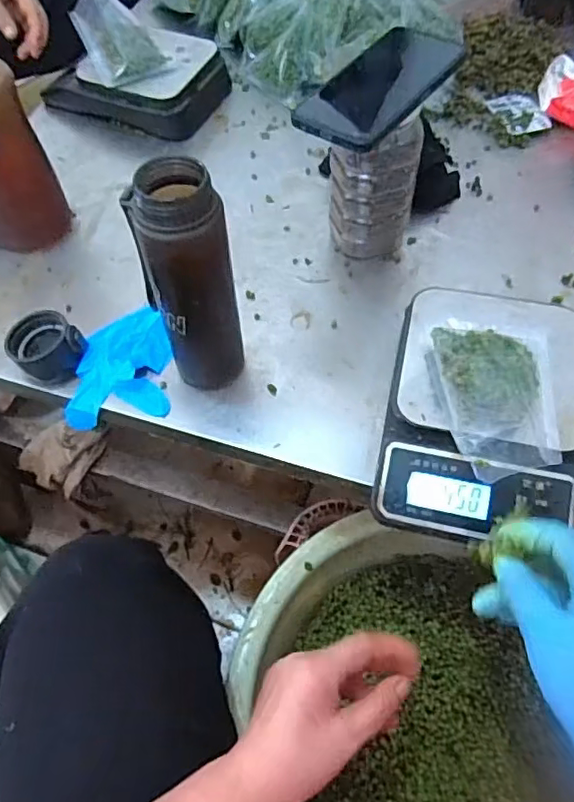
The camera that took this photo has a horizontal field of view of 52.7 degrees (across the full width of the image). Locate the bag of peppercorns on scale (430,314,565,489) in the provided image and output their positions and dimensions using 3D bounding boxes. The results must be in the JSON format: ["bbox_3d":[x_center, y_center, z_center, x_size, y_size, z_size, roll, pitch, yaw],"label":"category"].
[{"bbox_3d":[0.161,-0.008,0.436,0.088,0.037,0.128,1,58,3],"label":"bag of peppercorns on scale"}]

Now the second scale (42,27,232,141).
[{"bbox_3d":[-0.199,-0.426,0.767,0.210,0.060,0.140,18,61,13],"label":"second scale"}]

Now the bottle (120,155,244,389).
[{"bbox_3d":[-0.074,-0.083,0.457,0.068,0.204,0.057,-13,59,-5],"label":"bottle"}]

